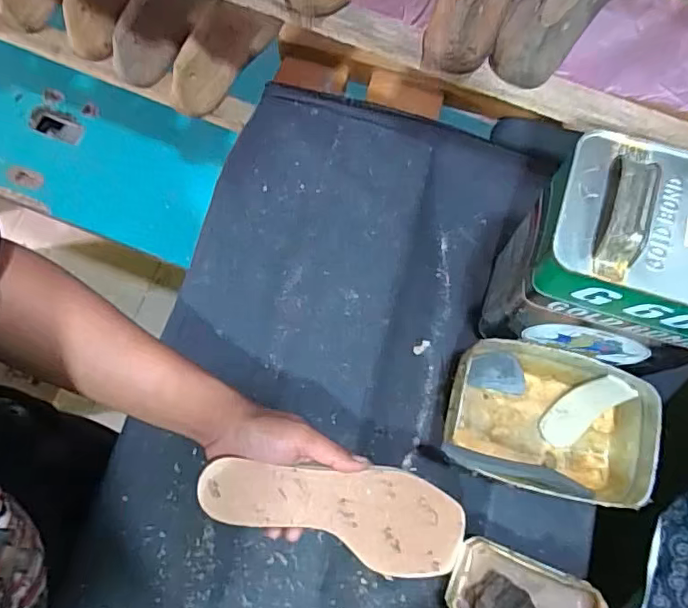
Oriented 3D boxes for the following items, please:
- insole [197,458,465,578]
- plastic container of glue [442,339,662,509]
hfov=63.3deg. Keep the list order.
[{"bbox_3d":[-0.003,0.177,0.477,0.234,0.020,0.081,16,74,-13],"label":"insole"},{"bbox_3d":[0.187,0.110,0.517,0.186,0.072,0.124,15,75,1],"label":"plastic container of glue"}]

